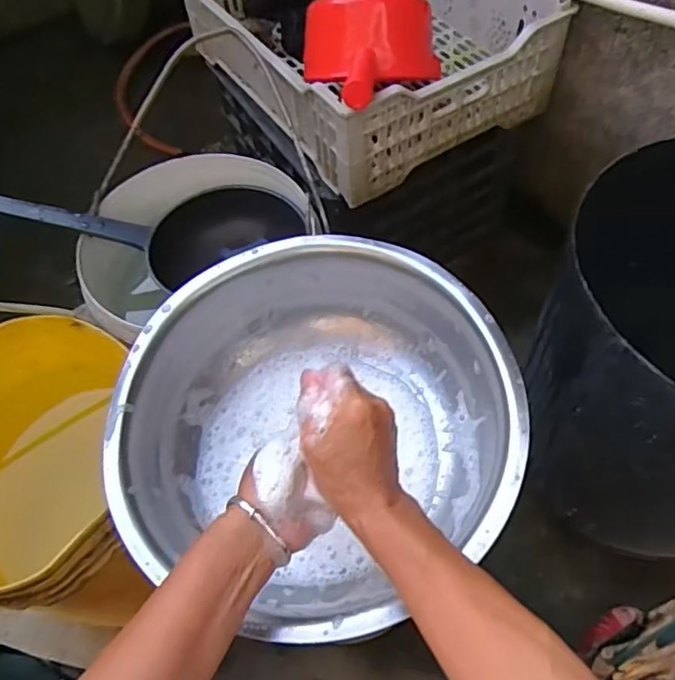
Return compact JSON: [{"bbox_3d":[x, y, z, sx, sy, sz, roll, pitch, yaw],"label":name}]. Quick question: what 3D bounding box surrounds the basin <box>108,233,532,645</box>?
[{"bbox_3d":[-0.018,0.076,0.550,0.348,0.114,0.336,-2,59,3],"label":"basin"}]

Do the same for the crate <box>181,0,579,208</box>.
[{"bbox_3d":[0.029,-0.519,0.940,0.419,0.175,0.548,-34,62,-15],"label":"crate"}]

